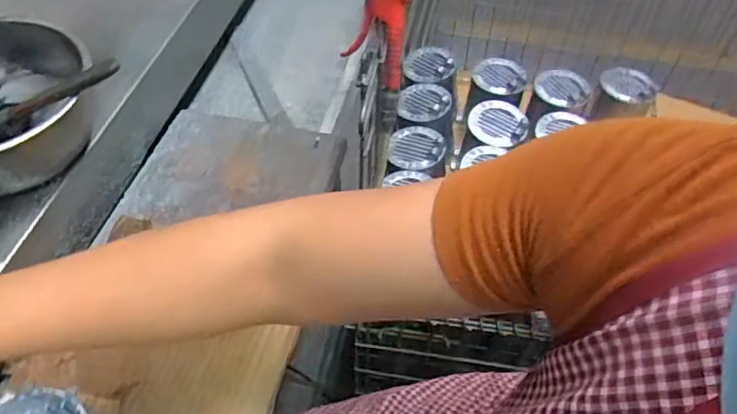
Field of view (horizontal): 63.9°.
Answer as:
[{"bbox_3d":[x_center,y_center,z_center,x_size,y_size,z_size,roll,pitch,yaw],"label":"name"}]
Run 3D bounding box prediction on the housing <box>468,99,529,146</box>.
[{"bbox_3d":[0.193,-0.123,0.881,0.086,0.033,0.072,13,53,8],"label":"housing"}]

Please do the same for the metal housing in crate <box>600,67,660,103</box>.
[{"bbox_3d":[0.404,-0.189,0.909,0.071,0.021,0.080,-35,61,-25],"label":"metal housing in crate"}]

